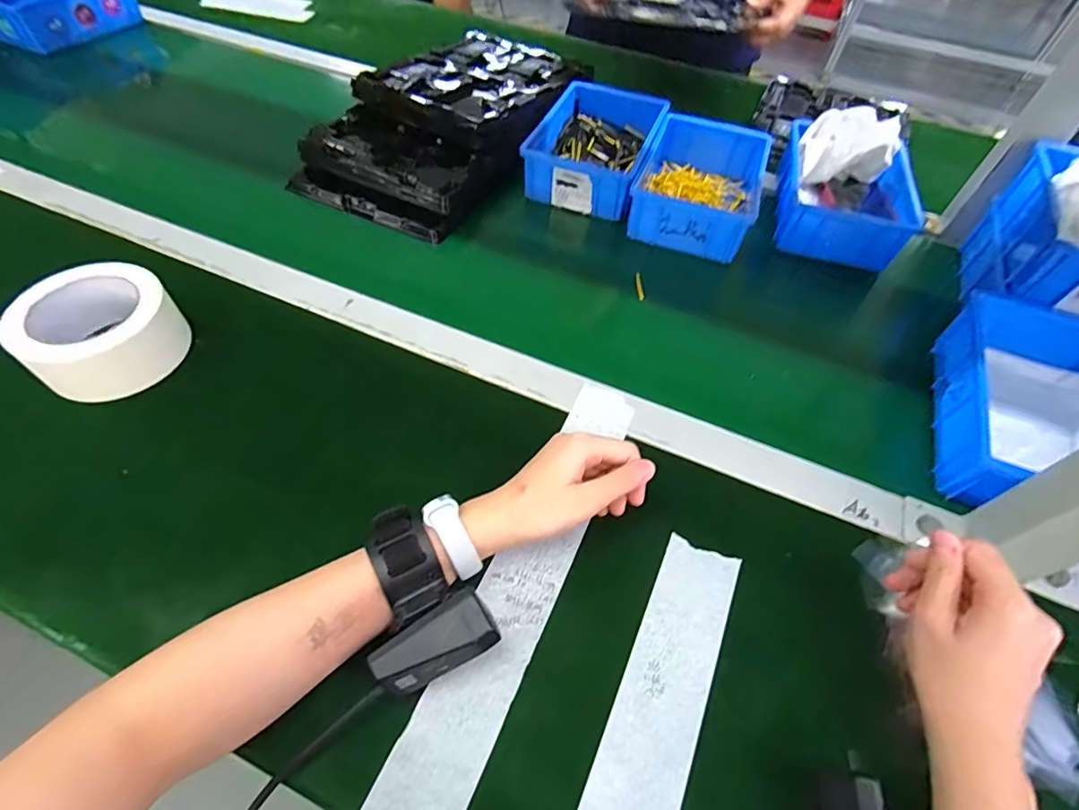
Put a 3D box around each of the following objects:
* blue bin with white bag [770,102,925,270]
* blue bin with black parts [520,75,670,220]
[{"bbox_3d":[0.366,-0.263,0.616,0.133,0.088,0.190,15,55,6],"label":"blue bin with white bag"},{"bbox_3d":[0.077,-0.336,0.667,0.137,0.061,0.211,19,55,9],"label":"blue bin with black parts"}]

